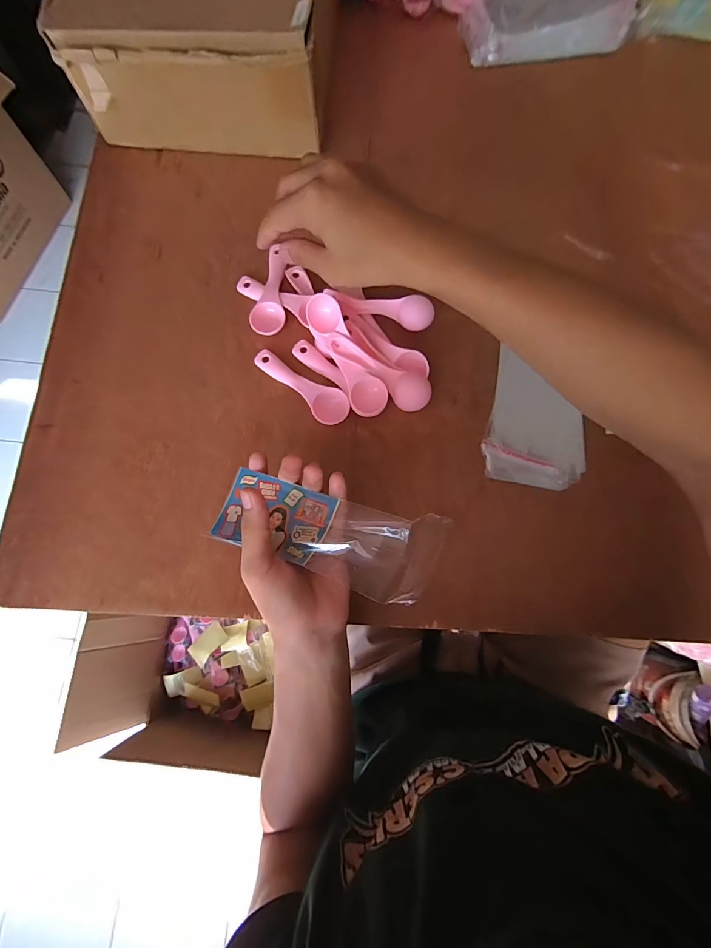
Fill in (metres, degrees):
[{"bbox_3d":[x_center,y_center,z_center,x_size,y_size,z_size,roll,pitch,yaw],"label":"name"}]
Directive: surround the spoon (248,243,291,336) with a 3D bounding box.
[{"bbox_3d":[-0.092,-0.202,0.412,0.036,0.010,0.109,2,73,1],"label":"spoon"}]

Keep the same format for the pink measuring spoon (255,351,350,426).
[{"bbox_3d":[-0.054,-0.091,0.381,0.115,0.013,0.034,41,81,9],"label":"pink measuring spoon"}]

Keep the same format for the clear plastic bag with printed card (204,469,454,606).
[{"bbox_3d":[-0.028,0.041,0.285,0.173,0.029,0.063,14,77,20],"label":"clear plastic bag with printed card"}]

